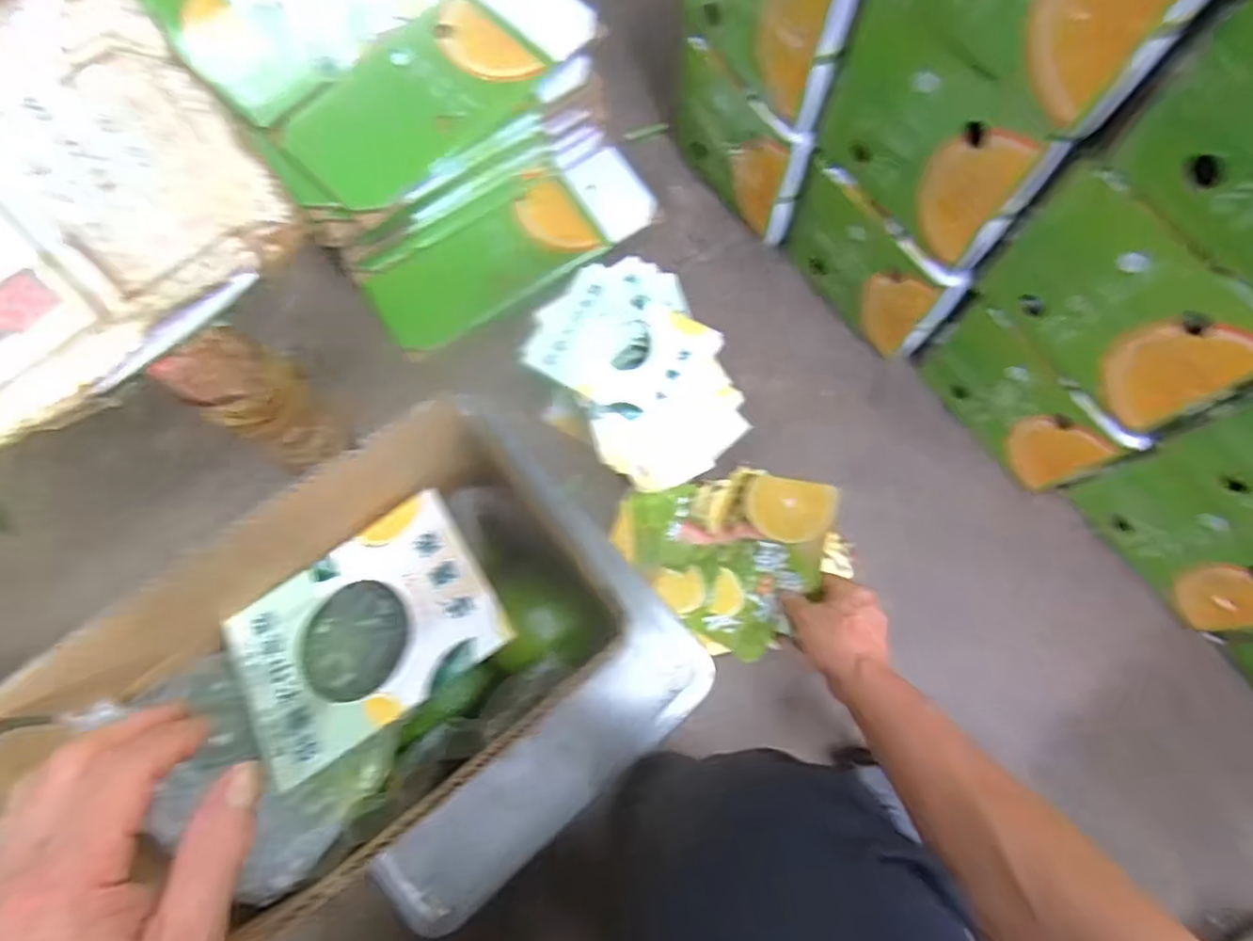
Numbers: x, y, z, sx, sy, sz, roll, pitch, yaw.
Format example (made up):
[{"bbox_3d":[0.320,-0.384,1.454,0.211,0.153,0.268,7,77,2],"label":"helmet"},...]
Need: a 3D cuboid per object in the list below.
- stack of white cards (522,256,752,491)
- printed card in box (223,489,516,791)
[{"bbox_3d":[0.011,-0.086,0.651,0.149,0.103,0.193,-38,77,-9],"label":"stack of white cards"},{"bbox_3d":[-0.146,0.089,0.376,0.141,0.006,0.106,-34,63,-5],"label":"printed card in box"}]

